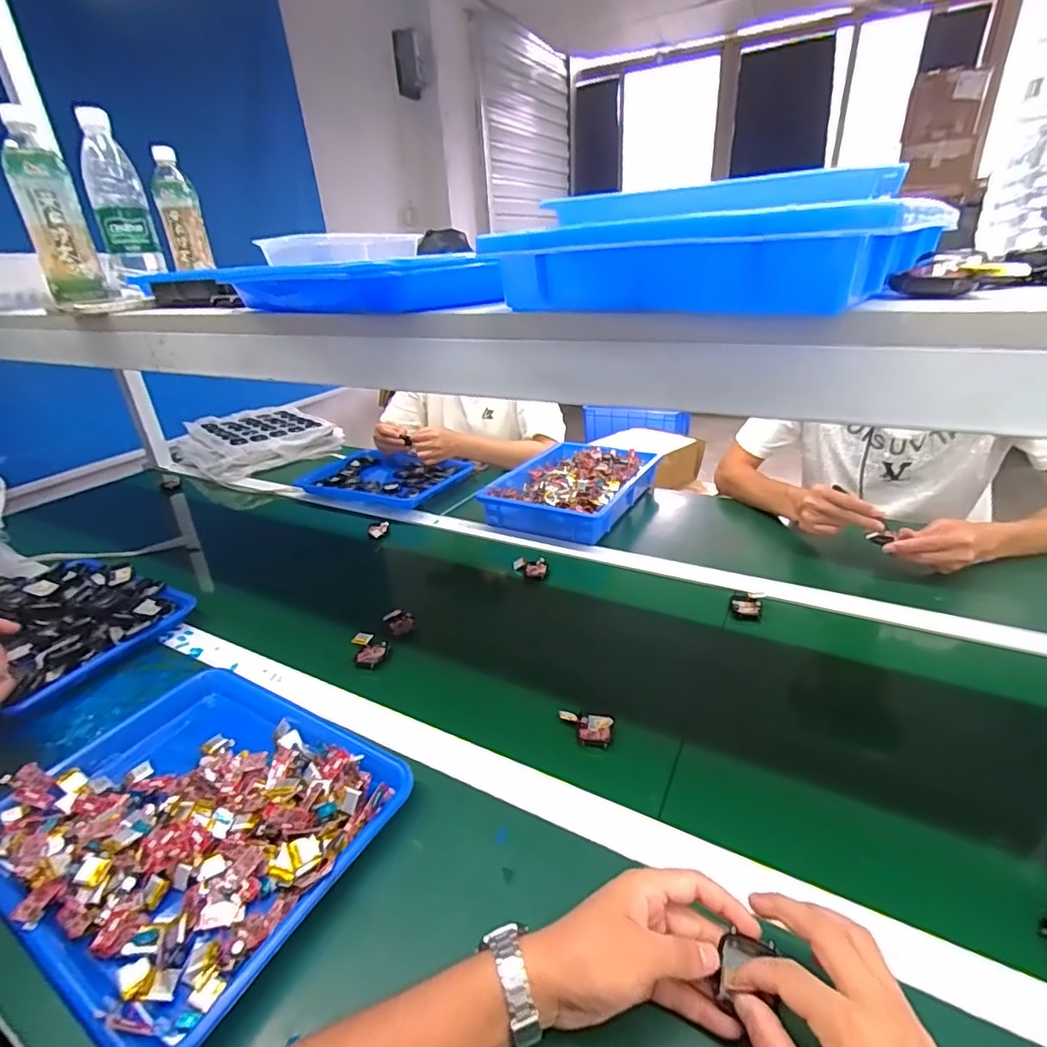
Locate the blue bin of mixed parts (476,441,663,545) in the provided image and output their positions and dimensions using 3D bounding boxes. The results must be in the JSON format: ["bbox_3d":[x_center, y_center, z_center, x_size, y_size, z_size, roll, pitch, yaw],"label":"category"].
[{"bbox_3d":[0.101,-0.073,1.085,0.264,0.066,0.346,9,27,27],"label":"blue bin of mixed parts"}]

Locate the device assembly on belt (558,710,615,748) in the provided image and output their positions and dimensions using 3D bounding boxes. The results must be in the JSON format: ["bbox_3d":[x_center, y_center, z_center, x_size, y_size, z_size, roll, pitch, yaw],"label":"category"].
[{"bbox_3d":[0.066,0.213,0.571,0.059,0.017,0.041,7,26,23],"label":"device assembly on belt"}]

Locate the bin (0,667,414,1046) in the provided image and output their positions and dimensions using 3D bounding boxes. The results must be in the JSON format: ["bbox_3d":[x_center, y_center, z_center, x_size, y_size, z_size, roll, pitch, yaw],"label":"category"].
[{"bbox_3d":[-0.291,0.257,0.488,0.329,0.048,0.257,10,27,29],"label":"bin"}]

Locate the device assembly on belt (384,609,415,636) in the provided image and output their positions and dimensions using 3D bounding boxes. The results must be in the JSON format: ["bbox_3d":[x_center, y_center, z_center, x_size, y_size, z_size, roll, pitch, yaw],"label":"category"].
[{"bbox_3d":[-0.171,0.135,0.752,0.036,0.020,0.040,-18,27,-29],"label":"device assembly on belt"}]

